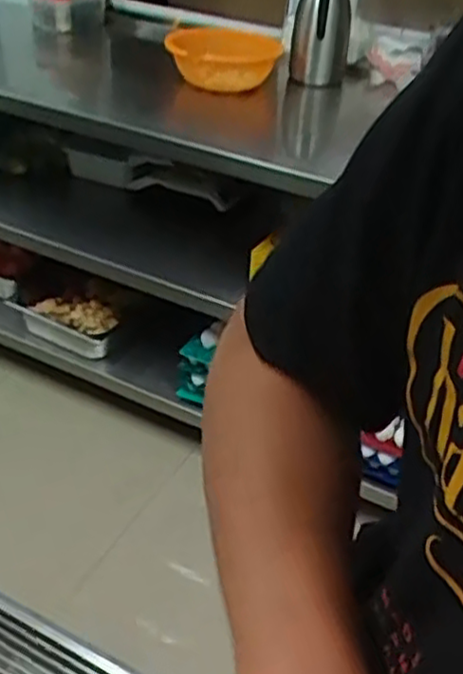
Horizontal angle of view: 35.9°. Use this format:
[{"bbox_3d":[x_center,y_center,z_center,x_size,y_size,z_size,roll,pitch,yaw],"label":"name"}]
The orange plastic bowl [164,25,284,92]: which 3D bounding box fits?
[{"bbox_3d":[-0.015,-0.620,1.588,0.244,0.090,0.214,4,36,-1],"label":"orange plastic bowl"}]

